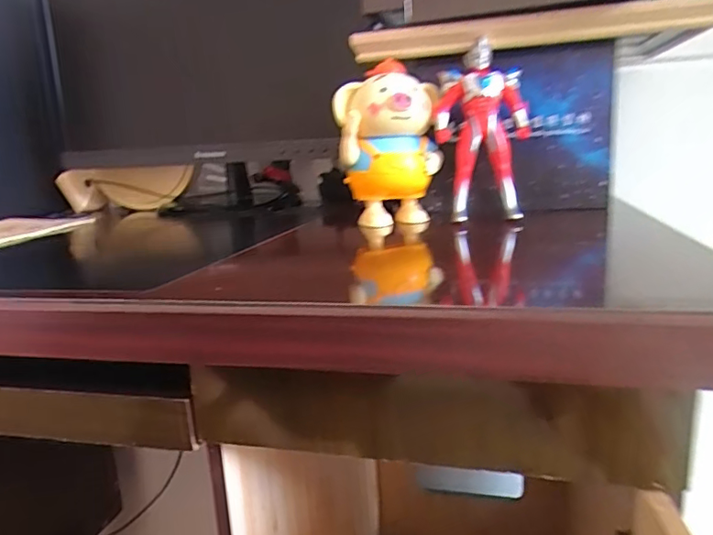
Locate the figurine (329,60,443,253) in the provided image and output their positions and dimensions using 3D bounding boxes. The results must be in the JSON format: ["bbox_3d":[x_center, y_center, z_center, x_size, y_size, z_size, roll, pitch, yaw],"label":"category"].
[{"bbox_3d":[0.033,-0.109,0.538,0.095,0.159,0.062,-1,14,15],"label":"figurine"}]

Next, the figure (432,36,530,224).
[{"bbox_3d":[0.120,-0.130,0.519,0.081,0.156,0.057,0,14,20],"label":"figure"}]

